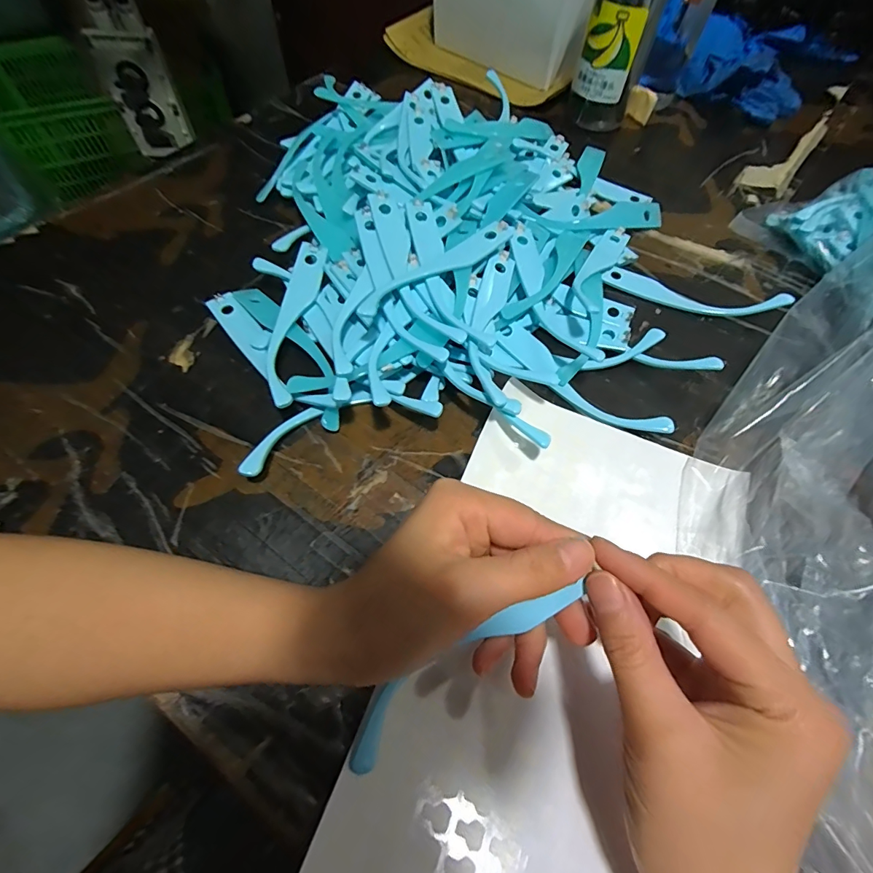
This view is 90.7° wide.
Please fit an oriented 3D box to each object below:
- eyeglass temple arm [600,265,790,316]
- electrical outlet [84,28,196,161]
[{"bbox_3d":[0.198,-0.115,0.335,0.131,0.022,0.024,18,63,6],"label":"eyeglass temple arm"},{"bbox_3d":[-0.503,-0.585,0.748,0.099,0.186,0.064,-25,66,-15],"label":"electrical outlet"}]

